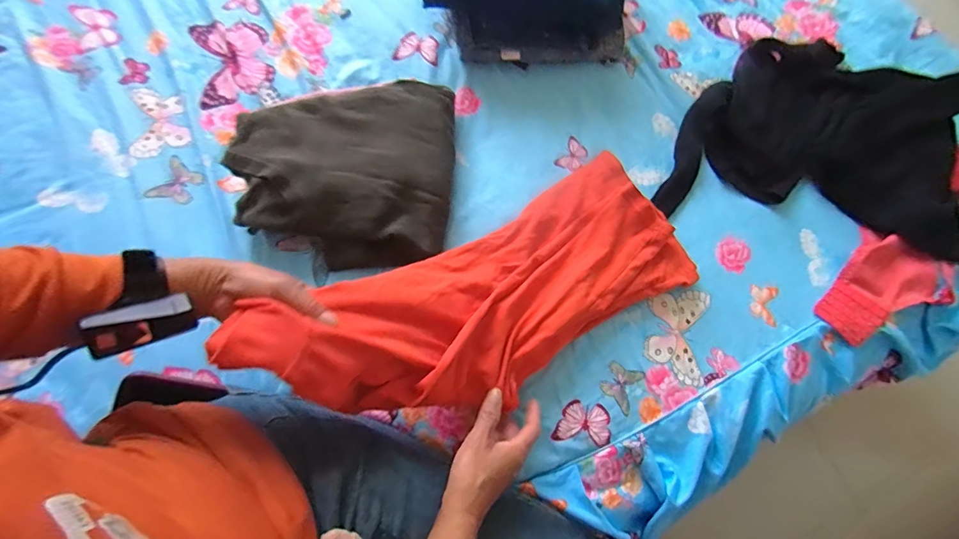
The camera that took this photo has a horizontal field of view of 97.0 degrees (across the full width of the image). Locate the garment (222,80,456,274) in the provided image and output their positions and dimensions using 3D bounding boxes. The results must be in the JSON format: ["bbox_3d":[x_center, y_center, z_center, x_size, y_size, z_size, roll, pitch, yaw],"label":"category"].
[{"bbox_3d":[-0.171,-0.125,0.567,0.280,0.069,0.255,-7,73,-4],"label":"garment"}]

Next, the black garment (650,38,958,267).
[{"bbox_3d":[0.499,-0.212,0.623,0.392,0.067,0.351,16,73,3],"label":"black garment"}]

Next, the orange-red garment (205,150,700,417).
[{"bbox_3d":[0.008,0.021,0.508,0.519,0.105,0.223,-24,74,-28],"label":"orange-red garment"}]

